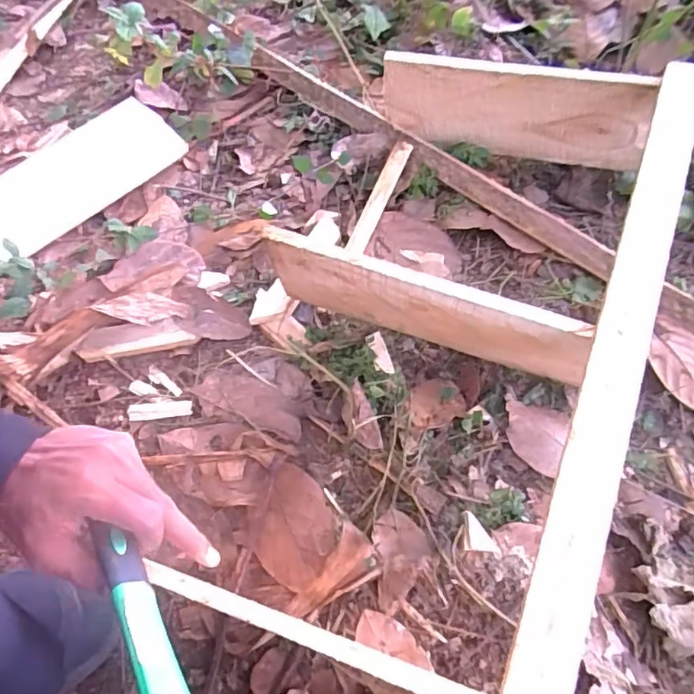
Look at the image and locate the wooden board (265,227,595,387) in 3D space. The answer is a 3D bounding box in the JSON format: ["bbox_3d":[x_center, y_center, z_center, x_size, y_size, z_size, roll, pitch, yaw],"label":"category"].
[{"bbox_3d":[0.067,-0.031,0.499,0.283,0.139,0.021,17,63,14],"label":"wooden board"}]

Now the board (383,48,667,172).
[{"bbox_3d":[0.184,-0.263,0.632,0.290,0.122,0.018,12,62,11],"label":"board"}]

